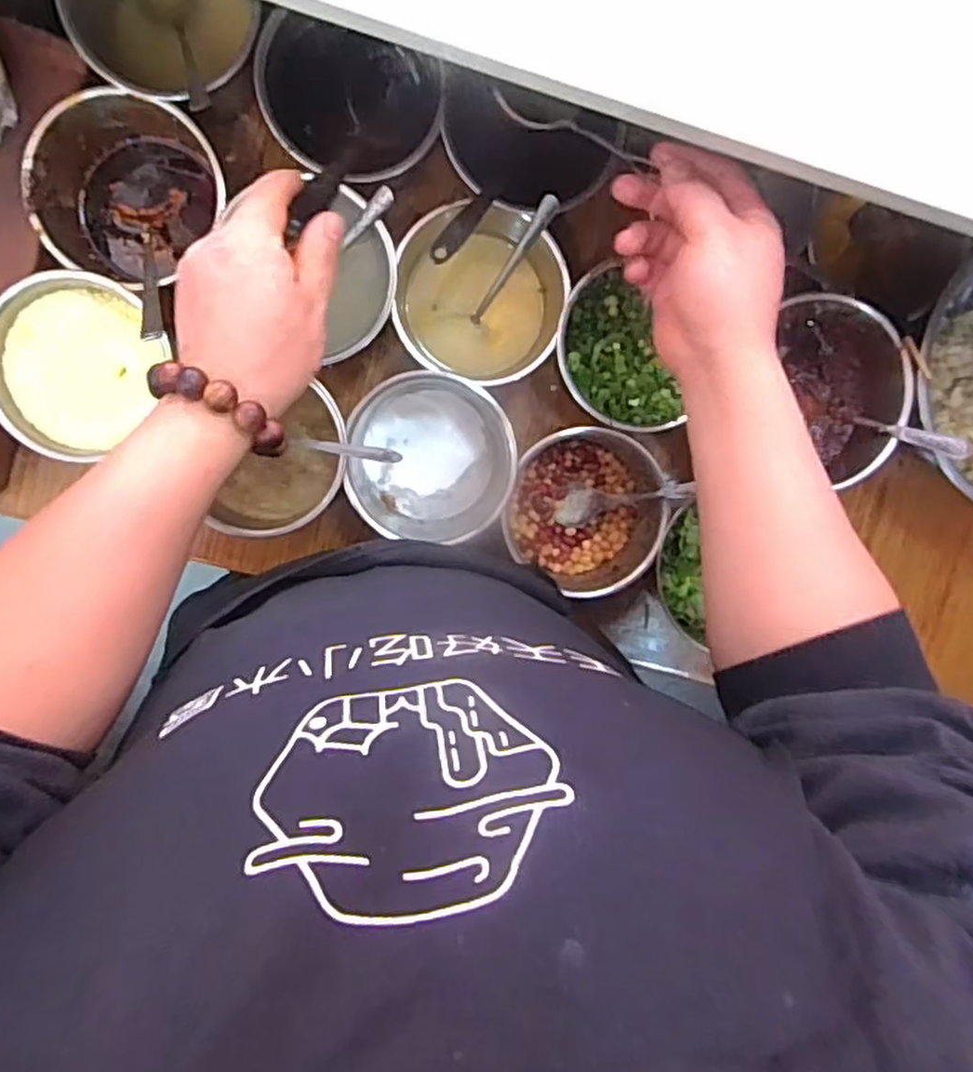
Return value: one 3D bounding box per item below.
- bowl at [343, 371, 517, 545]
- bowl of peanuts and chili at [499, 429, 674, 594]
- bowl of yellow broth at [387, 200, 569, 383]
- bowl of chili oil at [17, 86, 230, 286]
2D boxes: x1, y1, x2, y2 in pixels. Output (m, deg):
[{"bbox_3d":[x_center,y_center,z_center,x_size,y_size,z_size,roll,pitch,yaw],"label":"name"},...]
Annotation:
[{"bbox_3d":[-0.046,-0.062,0.600,0.128,0.097,0.130,-1,98,-5],"label":"bowl"},{"bbox_3d":[0.081,-0.022,0.613,0.123,0.071,0.127,-1,98,-5],"label":"bowl of peanuts and chili"},{"bbox_3d":[-0.007,-0.187,0.583,0.128,0.067,0.129,-1,98,-5],"label":"bowl of yellow broth"},{"bbox_3d":[-0.268,-0.256,0.558,0.126,0.082,0.125,-1,98,-5],"label":"bowl of chili oil"}]

